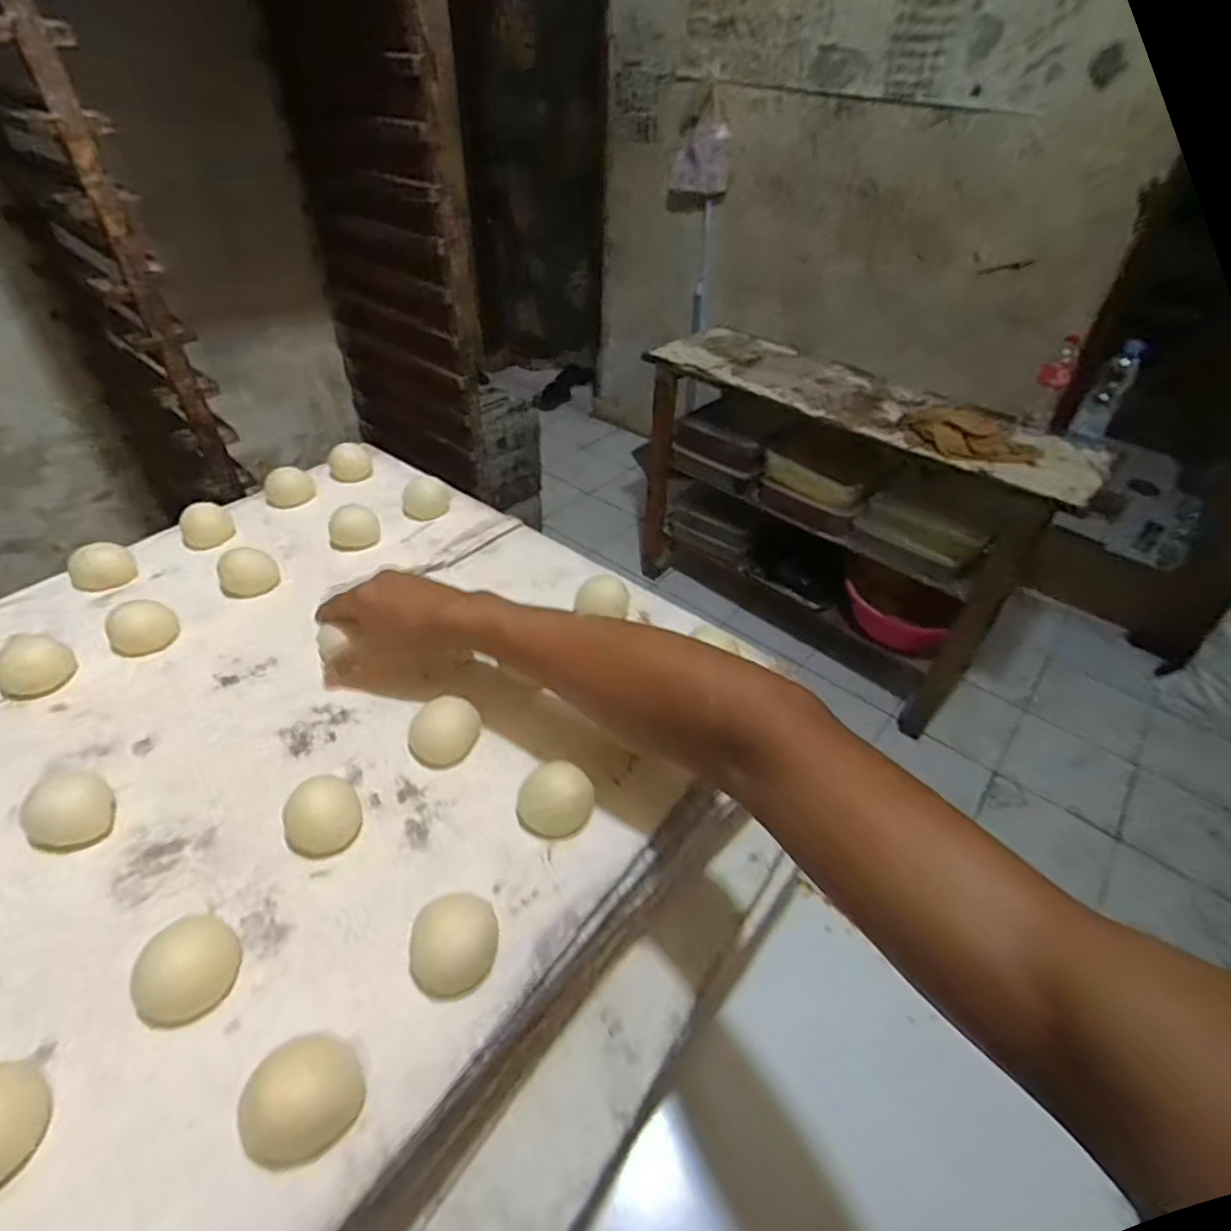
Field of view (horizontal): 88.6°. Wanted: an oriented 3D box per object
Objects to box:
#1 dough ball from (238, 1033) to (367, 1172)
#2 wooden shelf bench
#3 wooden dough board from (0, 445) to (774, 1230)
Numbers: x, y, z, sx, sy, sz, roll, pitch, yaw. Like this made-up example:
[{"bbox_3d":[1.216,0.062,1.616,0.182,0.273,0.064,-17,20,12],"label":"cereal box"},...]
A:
[{"bbox_3d":[-0.145,0.224,0.292,0.048,0.026,0.043,-27,50,-29],"label":"dough ball"},{"bbox_3d":[0.602,-0.269,1.882,0.364,0.803,1.118,-30,51,-31],"label":"wooden shelf bench"},{"bbox_3d":[-0.250,0.072,0.465,0.561,0.033,0.581,30,49,27],"label":"wooden dough board"}]

